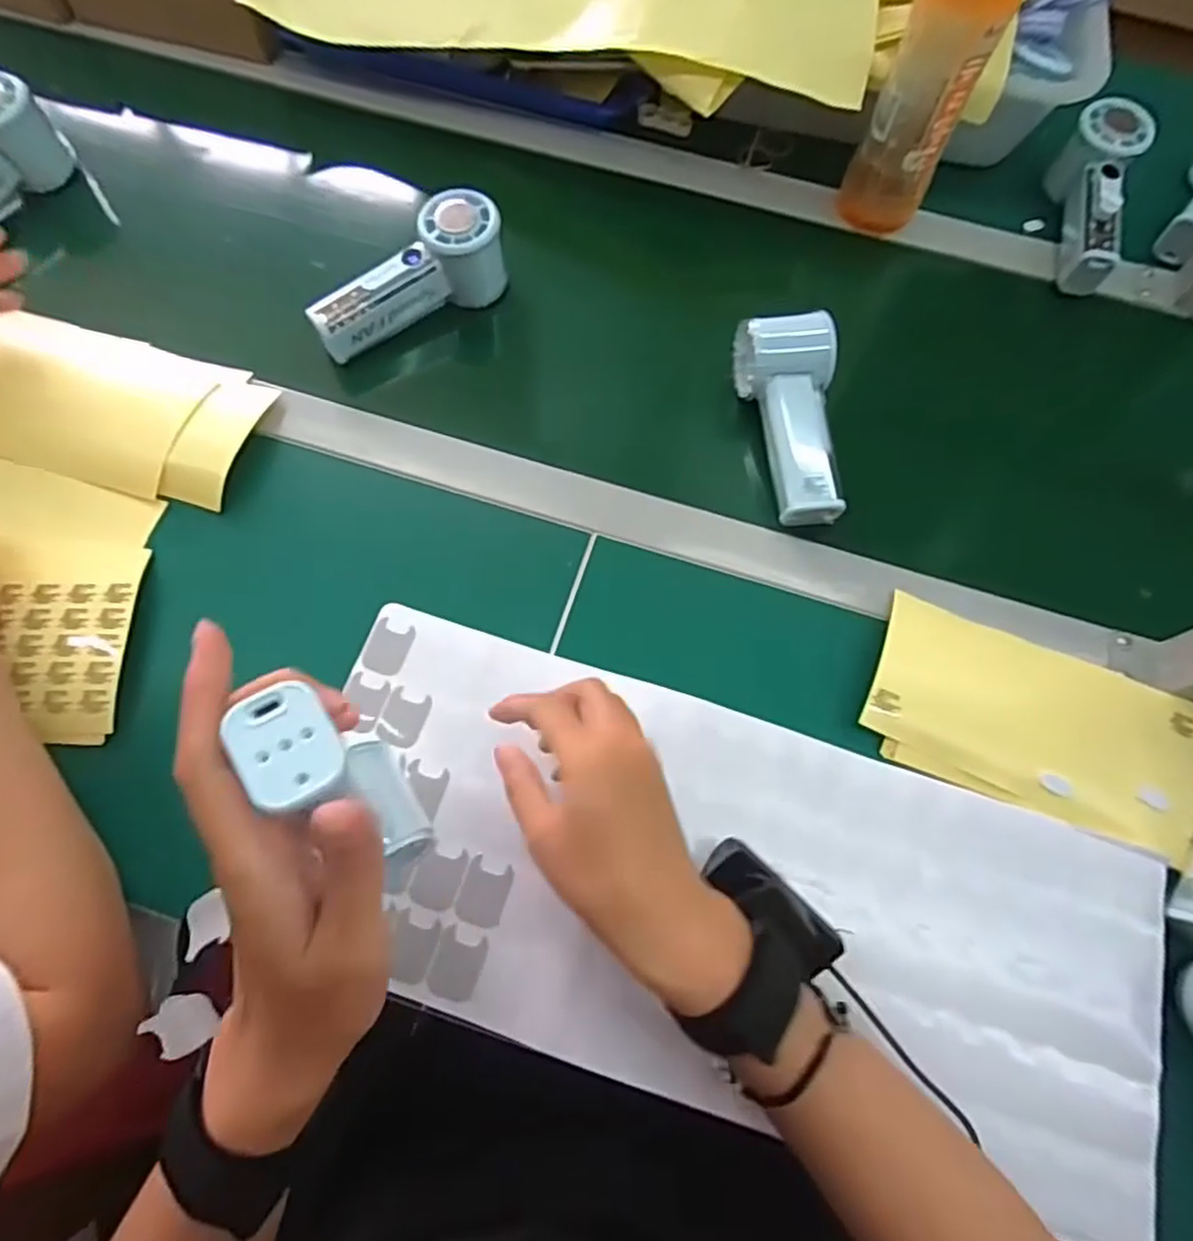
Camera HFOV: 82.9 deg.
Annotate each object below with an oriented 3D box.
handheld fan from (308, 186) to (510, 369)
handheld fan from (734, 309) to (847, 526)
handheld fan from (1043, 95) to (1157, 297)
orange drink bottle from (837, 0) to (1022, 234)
[{"bbox_3d":[-0.142,-0.254,0.499,0.150,0.055,0.052,-30,76,-13],"label":"handheld fan"},{"bbox_3d":[0.138,-0.139,0.464,0.059,0.039,0.141,-4,71,-5],"label":"handheld fan"},{"bbox_3d":[0.398,-0.341,0.542,0.053,0.057,0.148,18,71,3],"label":"handheld fan"},{"bbox_3d":[0.241,-0.389,0.474,0.067,0.207,0.070,23,71,4],"label":"orange drink bottle"}]

